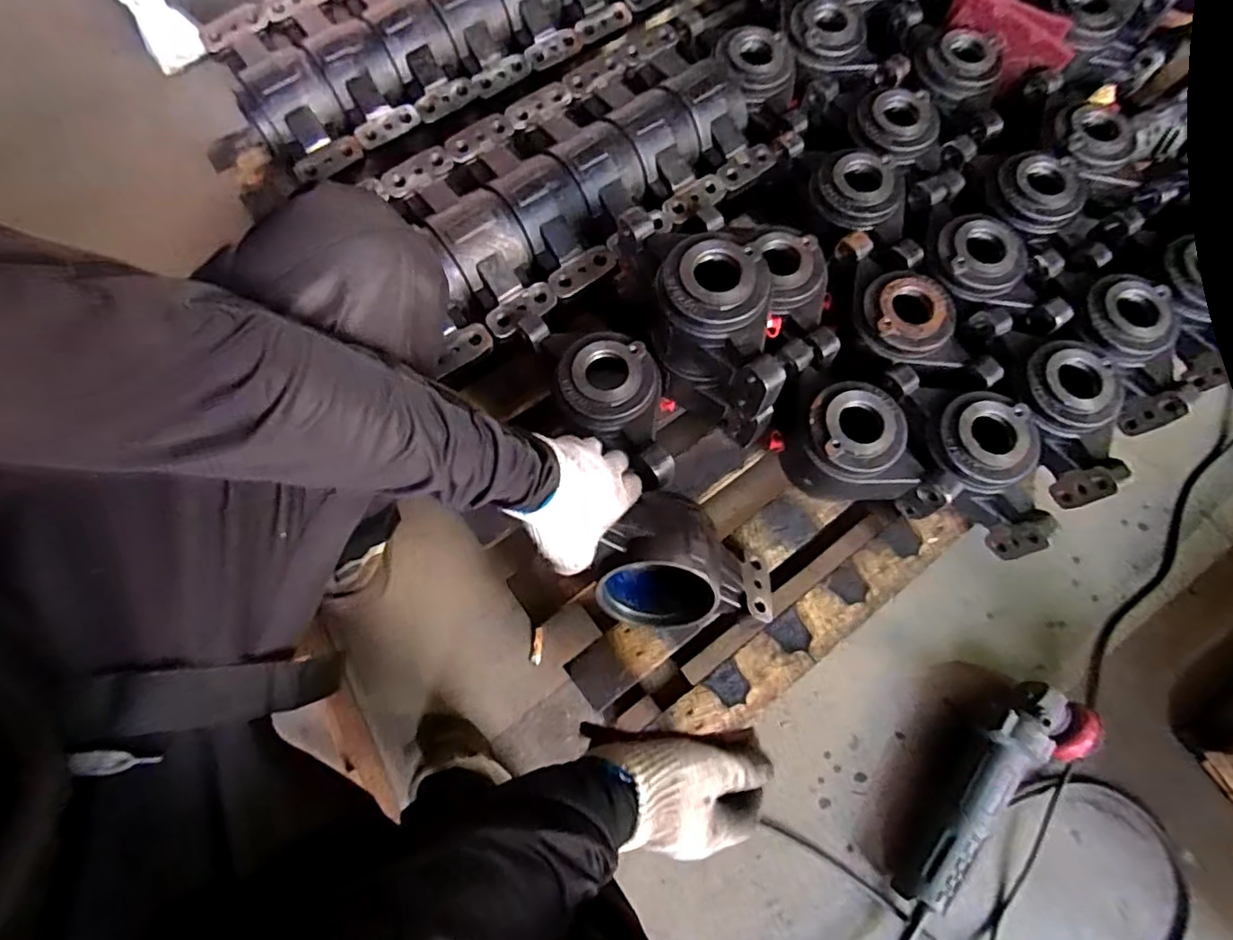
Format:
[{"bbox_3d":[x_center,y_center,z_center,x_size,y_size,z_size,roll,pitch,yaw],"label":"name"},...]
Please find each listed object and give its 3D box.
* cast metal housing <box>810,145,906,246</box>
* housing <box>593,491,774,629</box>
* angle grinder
[{"bbox_3d":[0.278,-0.317,0.713,0.102,0.041,0.116,0,72,-2],"label":"cast metal housing"},{"bbox_3d":[0.070,0.088,0.589,0.167,0.120,0.094,8,48,-1],"label":"housing"},{"bbox_3d":[0.376,0.325,0.631,0.268,0.059,0.081,-38,77,-13],"label":"angle grinder"}]

